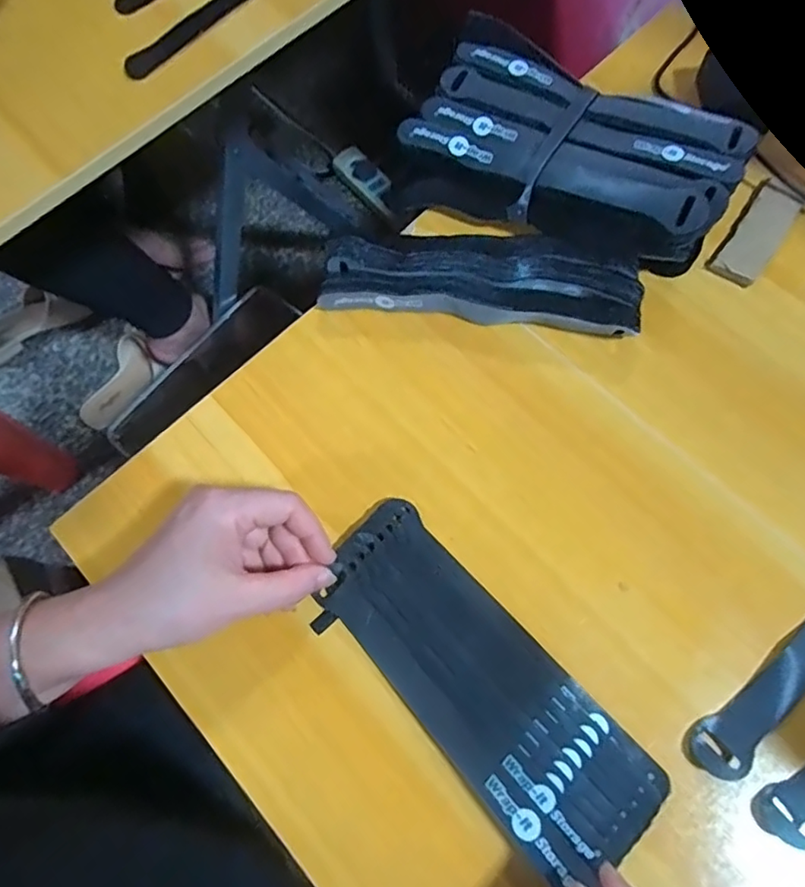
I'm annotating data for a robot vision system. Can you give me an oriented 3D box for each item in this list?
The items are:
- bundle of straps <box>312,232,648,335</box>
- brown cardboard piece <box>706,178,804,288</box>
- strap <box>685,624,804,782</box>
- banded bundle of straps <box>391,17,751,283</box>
[{"bbox_3d":[0.050,-0.107,0.377,0.195,0.021,0.059,8,72,7],"label":"bundle of straps"},{"bbox_3d":[0.246,-0.147,0.399,0.032,0.006,0.096,34,77,14],"label":"brown cardboard piece"},{"bbox_3d":[0.227,0.095,0.305,0.206,0.007,0.023,-39,73,-9],"label":"strap"},{"bbox_3d":[0.113,-0.195,0.391,0.209,0.048,0.132,28,75,13],"label":"banded bundle of straps"}]

